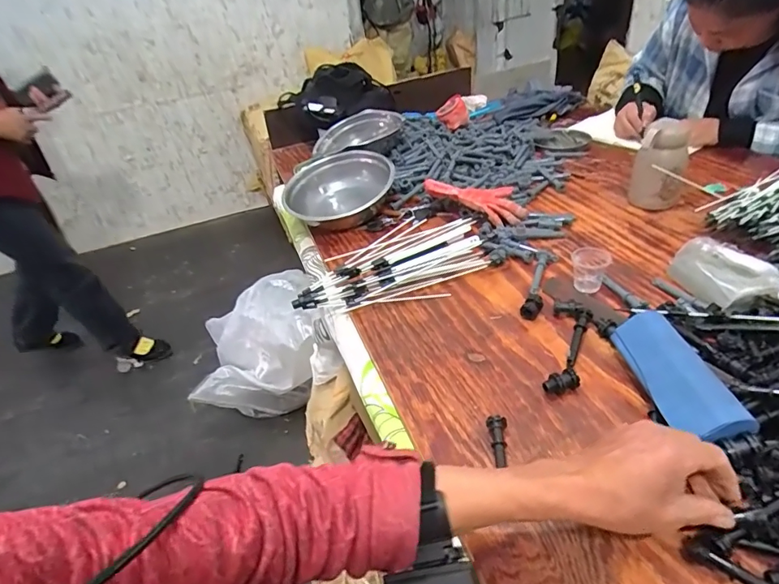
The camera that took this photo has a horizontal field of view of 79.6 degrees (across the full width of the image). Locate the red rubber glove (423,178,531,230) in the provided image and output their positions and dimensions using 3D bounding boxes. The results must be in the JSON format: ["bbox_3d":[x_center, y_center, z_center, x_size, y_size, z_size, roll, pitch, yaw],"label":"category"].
[{"bbox_3d":[0.154,-0.168,0.840,0.183,0.035,0.084,22,43,13],"label":"red rubber glove"}]

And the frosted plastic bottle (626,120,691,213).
[{"bbox_3d":[0.460,-0.206,0.797,0.079,0.138,0.060,16,42,29],"label":"frosted plastic bottle"}]

